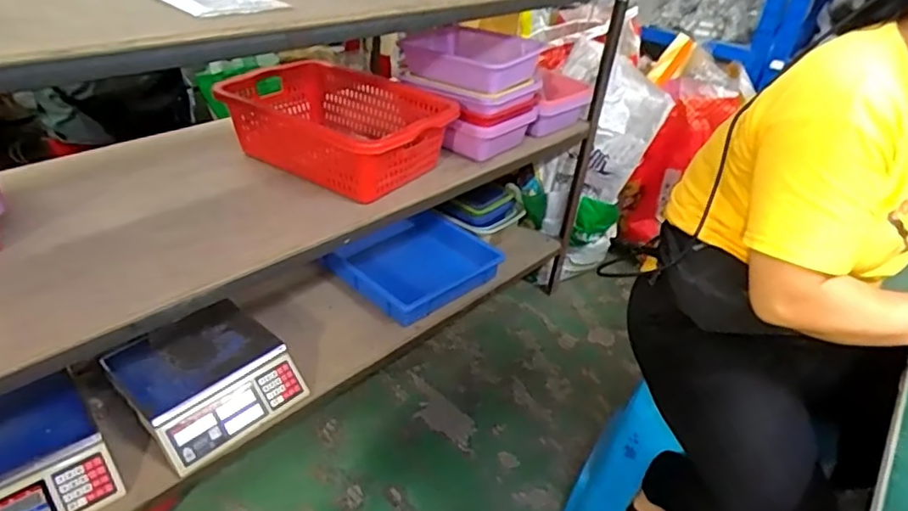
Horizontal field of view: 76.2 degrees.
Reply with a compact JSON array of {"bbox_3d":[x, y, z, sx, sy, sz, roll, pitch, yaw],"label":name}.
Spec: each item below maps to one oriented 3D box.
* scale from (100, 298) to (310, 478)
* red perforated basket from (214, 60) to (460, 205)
[{"bbox_3d":[-0.501,0.244,1.182,0.271,0.124,0.292,31,42,32],"label":"scale"},{"bbox_3d":[-0.272,-0.285,1.291,0.517,0.173,0.341,20,37,21],"label":"red perforated basket"}]

